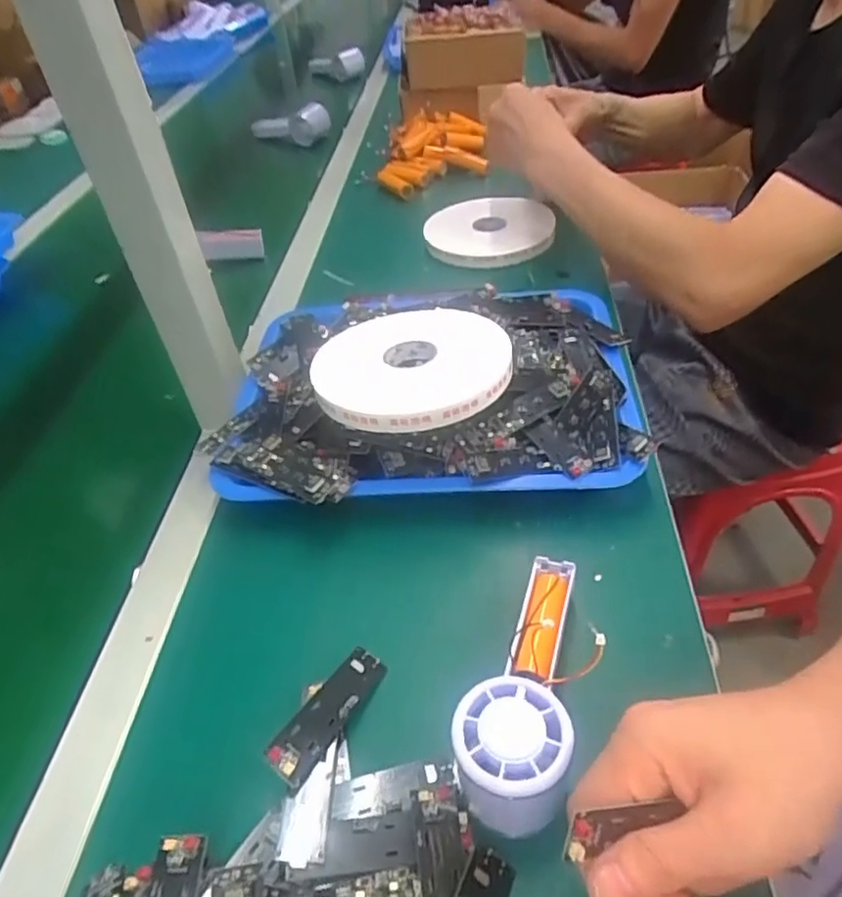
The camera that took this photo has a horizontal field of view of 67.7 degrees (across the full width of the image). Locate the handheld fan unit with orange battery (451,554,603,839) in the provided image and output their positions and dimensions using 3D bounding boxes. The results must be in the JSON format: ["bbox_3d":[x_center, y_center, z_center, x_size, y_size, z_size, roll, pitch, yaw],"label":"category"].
[{"bbox_3d":[0.062,0.133,0.350,0.061,0.058,0.156,9,32,15],"label":"handheld fan unit with orange battery"}]

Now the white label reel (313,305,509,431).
[{"bbox_3d":[-0.008,-0.062,0.470,0.144,0.012,0.134,-3,44,4],"label":"white label reel"}]

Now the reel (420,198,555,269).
[{"bbox_3d":[0.084,-0.274,0.784,0.156,0.022,0.159,-6,44,1],"label":"reel"}]

